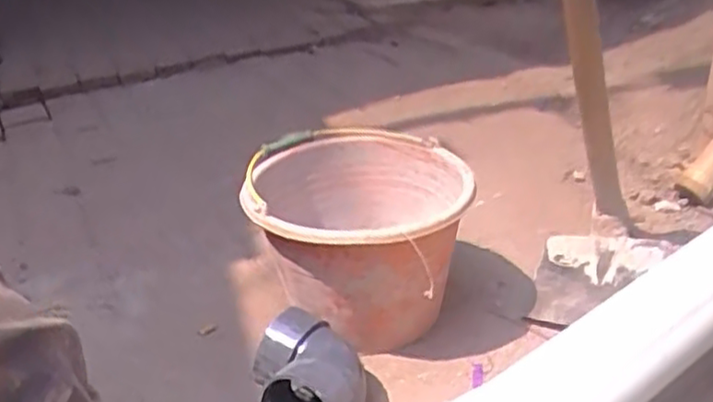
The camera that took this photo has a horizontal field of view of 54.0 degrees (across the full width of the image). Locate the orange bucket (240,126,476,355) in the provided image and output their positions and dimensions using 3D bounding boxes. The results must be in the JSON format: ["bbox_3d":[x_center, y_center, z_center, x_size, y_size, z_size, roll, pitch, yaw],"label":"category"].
[{"bbox_3d":[0.004,0.045,0.898,0.265,0.184,0.323,-12,28,-12],"label":"orange bucket"}]

